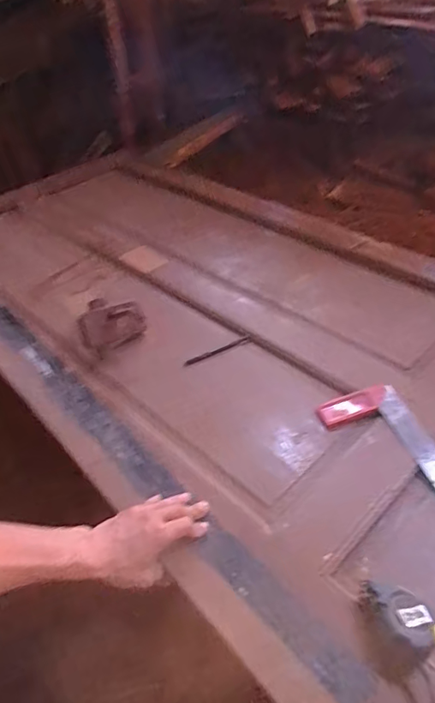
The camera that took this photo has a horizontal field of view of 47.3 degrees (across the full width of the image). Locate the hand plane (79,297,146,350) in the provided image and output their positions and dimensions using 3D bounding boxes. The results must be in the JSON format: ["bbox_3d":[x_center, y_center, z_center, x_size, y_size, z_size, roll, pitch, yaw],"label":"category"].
[{"bbox_3d":[-0.196,-0.050,0.939,0.123,0.073,0.051,-16,44,-15],"label":"hand plane"}]

